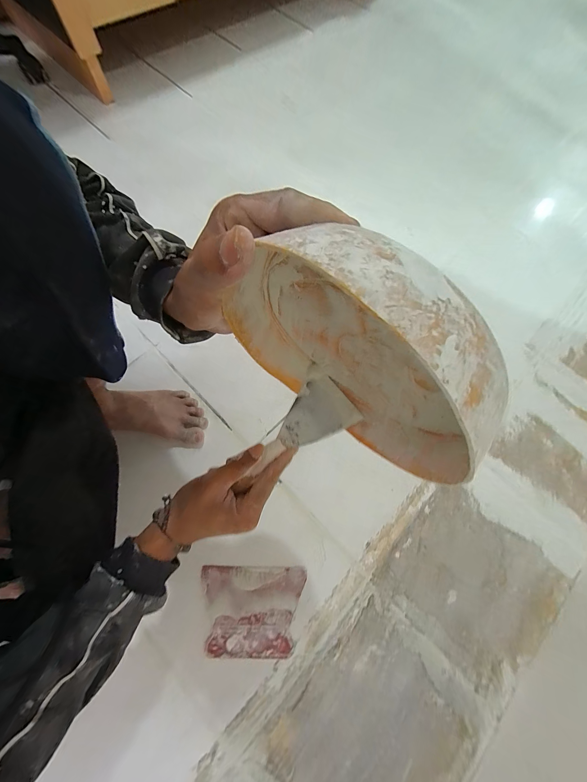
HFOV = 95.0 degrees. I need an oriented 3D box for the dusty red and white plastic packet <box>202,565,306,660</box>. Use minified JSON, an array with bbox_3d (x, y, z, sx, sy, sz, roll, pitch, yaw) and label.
[{"bbox_3d":[-0.067,0.354,0.432,0.161,0.004,0.120,3,71,-1],"label":"dusty red and white plastic packet"}]

